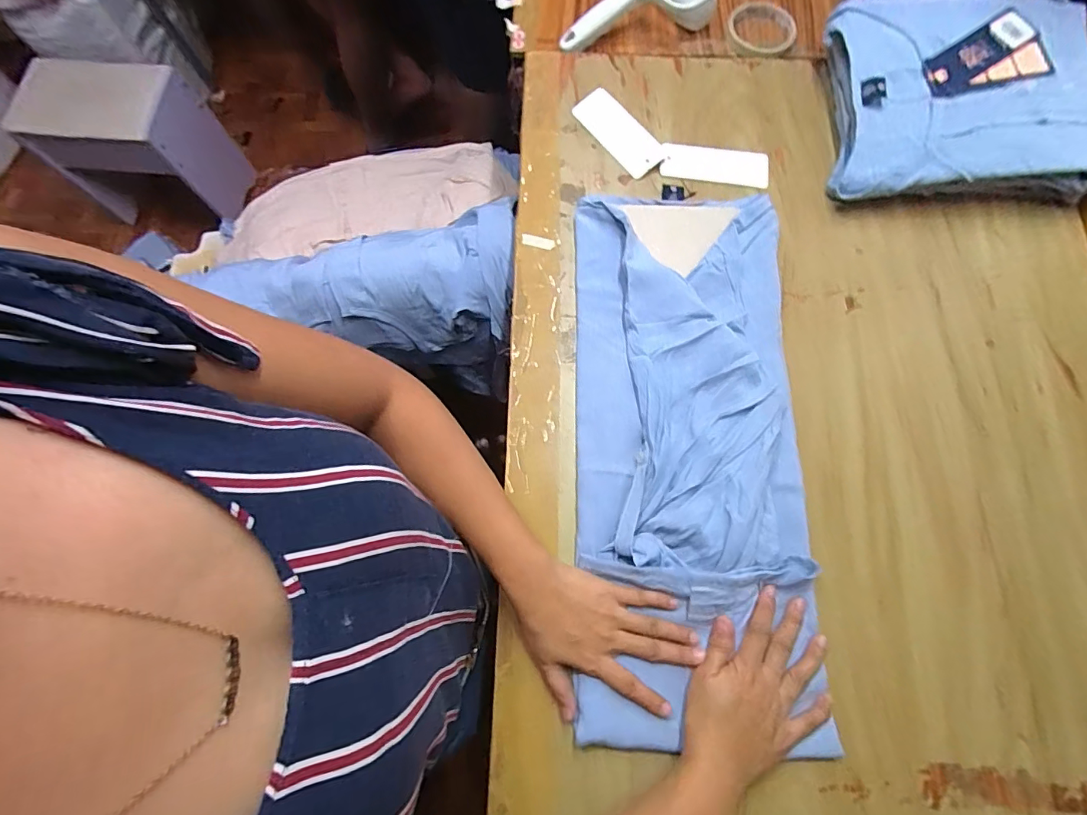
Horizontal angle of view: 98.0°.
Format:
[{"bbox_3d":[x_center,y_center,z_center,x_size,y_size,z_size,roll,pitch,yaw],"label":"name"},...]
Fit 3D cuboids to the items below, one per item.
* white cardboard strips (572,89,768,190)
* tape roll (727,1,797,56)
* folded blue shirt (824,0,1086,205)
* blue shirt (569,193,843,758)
[{"bbox_3d":[0.139,-0.289,0.533,0.224,0.011,0.078,24,81,4],"label":"white cardboard strips"},{"bbox_3d":[0.269,-0.469,0.581,0.075,0.014,0.074,0,74,0],"label":"tape roll"},{"bbox_3d":[0.447,-0.323,0.509,0.257,0.079,0.212,4,74,1],"label":"folded blue shirt"},{"bbox_3d":[0.131,0.027,0.429,0.208,0.032,0.487,4,73,1],"label":"blue shirt"}]

